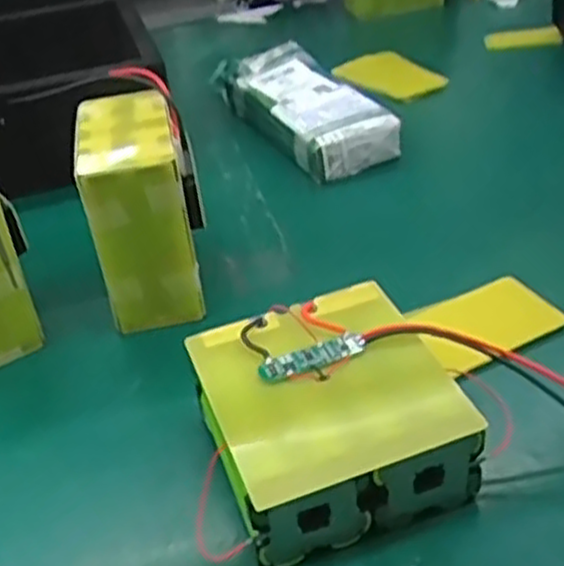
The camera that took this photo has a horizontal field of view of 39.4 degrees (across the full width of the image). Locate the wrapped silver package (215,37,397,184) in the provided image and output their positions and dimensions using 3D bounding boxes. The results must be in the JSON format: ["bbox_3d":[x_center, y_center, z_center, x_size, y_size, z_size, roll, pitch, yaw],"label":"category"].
[{"bbox_3d":[0.021,-0.206,0.905,0.111,0.062,0.280,-20,38,-16],"label":"wrapped silver package"}]

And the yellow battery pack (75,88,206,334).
[{"bbox_3d":[-0.110,-0.062,0.643,0.084,0.142,0.133,-12,36,-6],"label":"yellow battery pack"}]

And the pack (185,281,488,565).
[{"bbox_3d":[0.028,0.085,0.486,0.139,0.091,0.138,-16,37,-11],"label":"pack"}]

